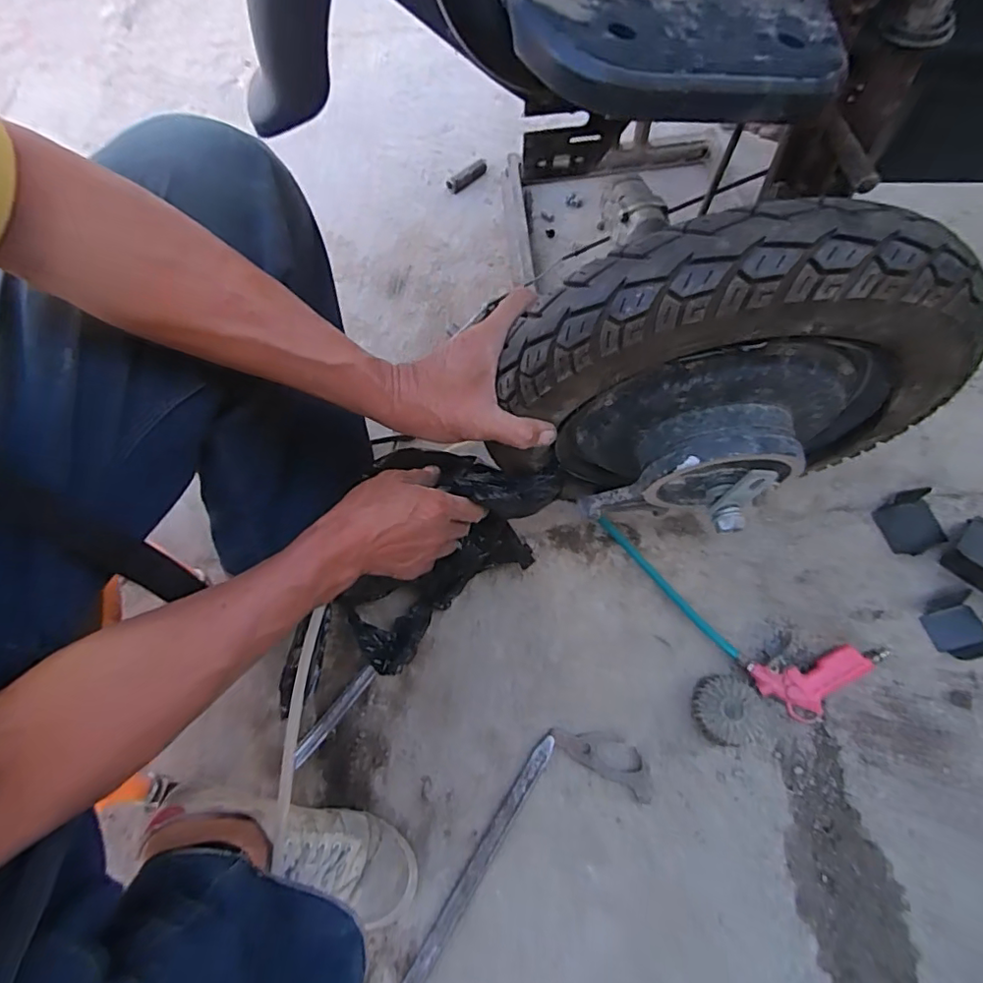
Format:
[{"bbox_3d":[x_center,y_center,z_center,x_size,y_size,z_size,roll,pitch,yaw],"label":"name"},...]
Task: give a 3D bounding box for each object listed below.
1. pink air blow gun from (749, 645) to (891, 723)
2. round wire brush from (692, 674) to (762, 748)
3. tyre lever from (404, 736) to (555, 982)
[{"bbox_3d":[0.373,0.213,0.628,0.156,0.025,0.065,-11,65,0],"label":"pink air blow gun"},{"bbox_3d":[0.256,0.239,0.615,0.069,0.029,0.071,-2,65,5],"label":"round wire brush"},{"bbox_3d":[-0.015,0.390,0.583,0.017,0.020,0.295,29,71,17],"label":"tyre lever"}]

